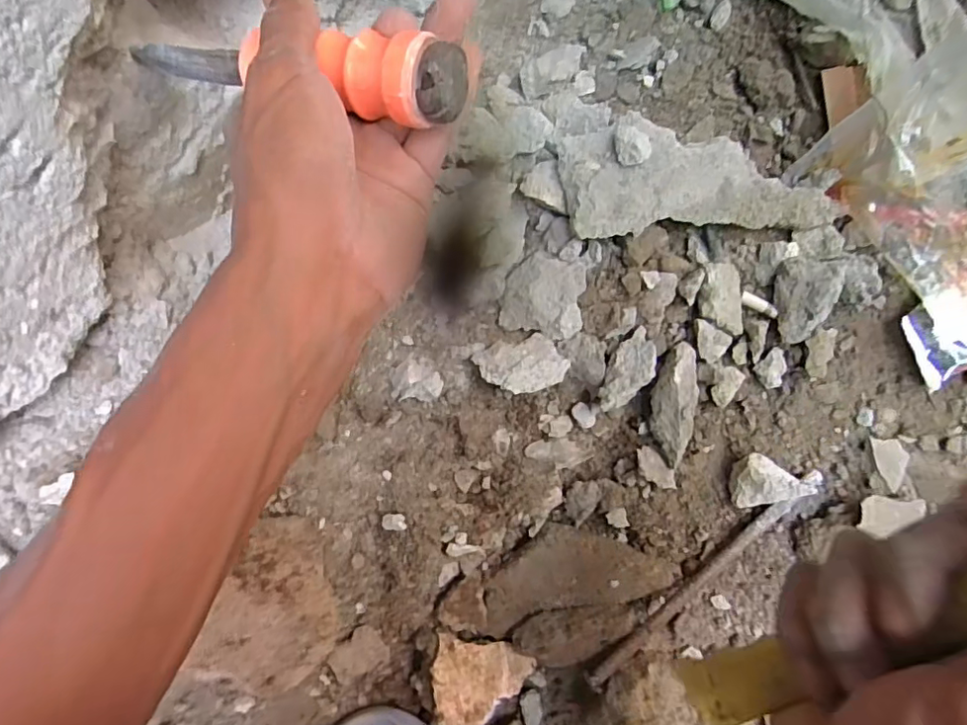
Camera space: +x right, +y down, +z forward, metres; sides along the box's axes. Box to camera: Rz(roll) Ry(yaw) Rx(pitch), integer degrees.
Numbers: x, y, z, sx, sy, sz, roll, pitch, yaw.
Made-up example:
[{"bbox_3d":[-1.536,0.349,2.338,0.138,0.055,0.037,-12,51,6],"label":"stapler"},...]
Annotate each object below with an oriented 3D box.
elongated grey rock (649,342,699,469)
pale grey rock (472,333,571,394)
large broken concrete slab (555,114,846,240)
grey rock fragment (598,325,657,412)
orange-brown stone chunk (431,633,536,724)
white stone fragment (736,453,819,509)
[{"bbox_3d":[0.121,0.026,0.360,0.028,0.025,0.074,5,86,4],"label":"elongated grey rock"},{"bbox_3d":[0.024,-0.001,0.354,0.052,0.008,0.044,-13,46,-16],"label":"pale grey rock"},{"bbox_3d":[0.137,-0.118,0.351,0.177,0.037,0.071,-5,84,1],"label":"large broken concrete slab"},{"bbox_3d":[0.089,0.005,0.347,0.023,0.016,0.054,28,88,6],"label":"grey rock fragment"},{"bbox_3d":[-0.001,0.200,0.352,0.062,0.025,0.048,12,86,5],"label":"orange-brown stone chunk"},{"bbox_3d":[0.181,0.082,0.360,0.042,0.019,0.033,31,88,6],"label":"white stone fragment"}]

